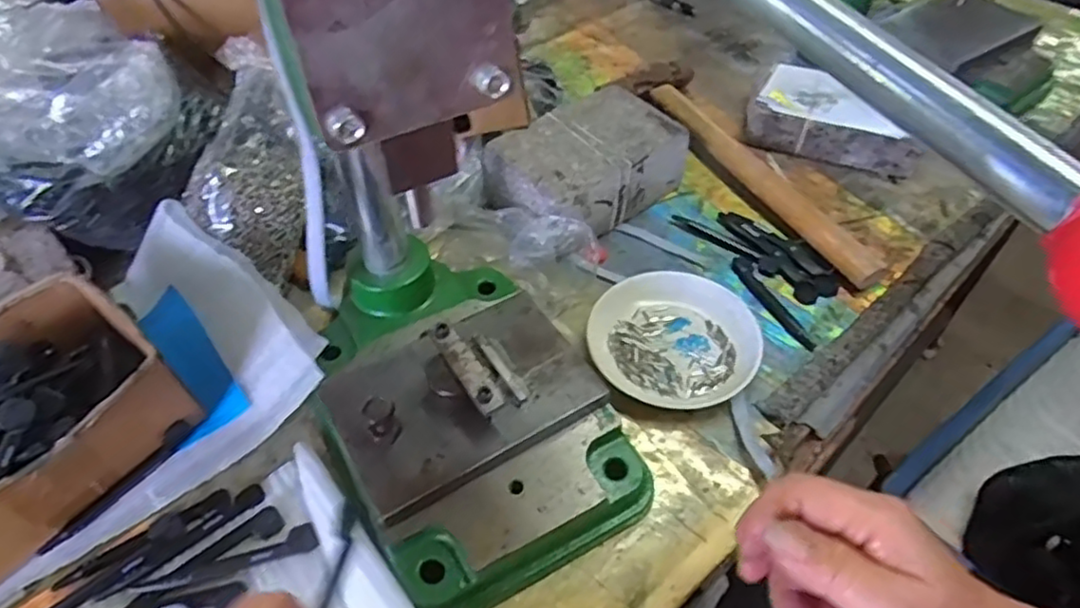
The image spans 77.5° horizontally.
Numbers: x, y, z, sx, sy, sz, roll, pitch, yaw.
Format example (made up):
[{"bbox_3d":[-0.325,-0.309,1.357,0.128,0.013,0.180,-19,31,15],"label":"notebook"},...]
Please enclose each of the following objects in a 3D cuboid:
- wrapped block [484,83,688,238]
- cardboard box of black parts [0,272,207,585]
[{"bbox_3d":[0.039,-0.119,0.581,0.152,0.058,0.106,-33,56,-26],"label":"wrapped block"},{"bbox_3d":[-0.315,0.075,0.408,0.128,0.072,0.160,31,55,24],"label":"cardboard box of black parts"}]

